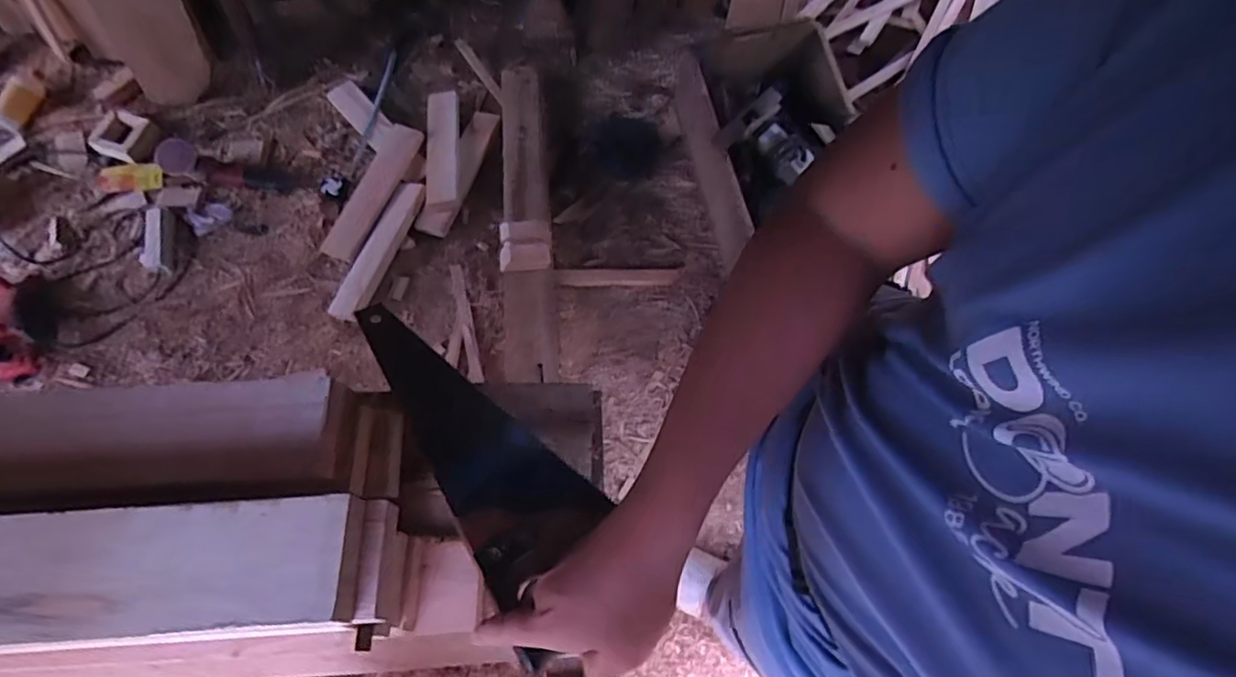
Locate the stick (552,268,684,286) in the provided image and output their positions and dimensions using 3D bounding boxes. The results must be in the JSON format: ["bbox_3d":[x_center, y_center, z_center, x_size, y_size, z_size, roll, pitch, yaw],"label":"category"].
[{"bbox_3d":[-0.001,-0.161,1.523,0.311,0.024,0.045,0,65,-3],"label":"stick"}]

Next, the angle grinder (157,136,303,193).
[{"bbox_3d":[-1.031,-0.454,1.594,0.324,0.082,0.094,10,64,-14],"label":"angle grinder"}]

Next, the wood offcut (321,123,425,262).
[{"bbox_3d":[-0.659,-0.396,1.615,0.109,0.032,0.410,24,78,8],"label":"wood offcut"}]

